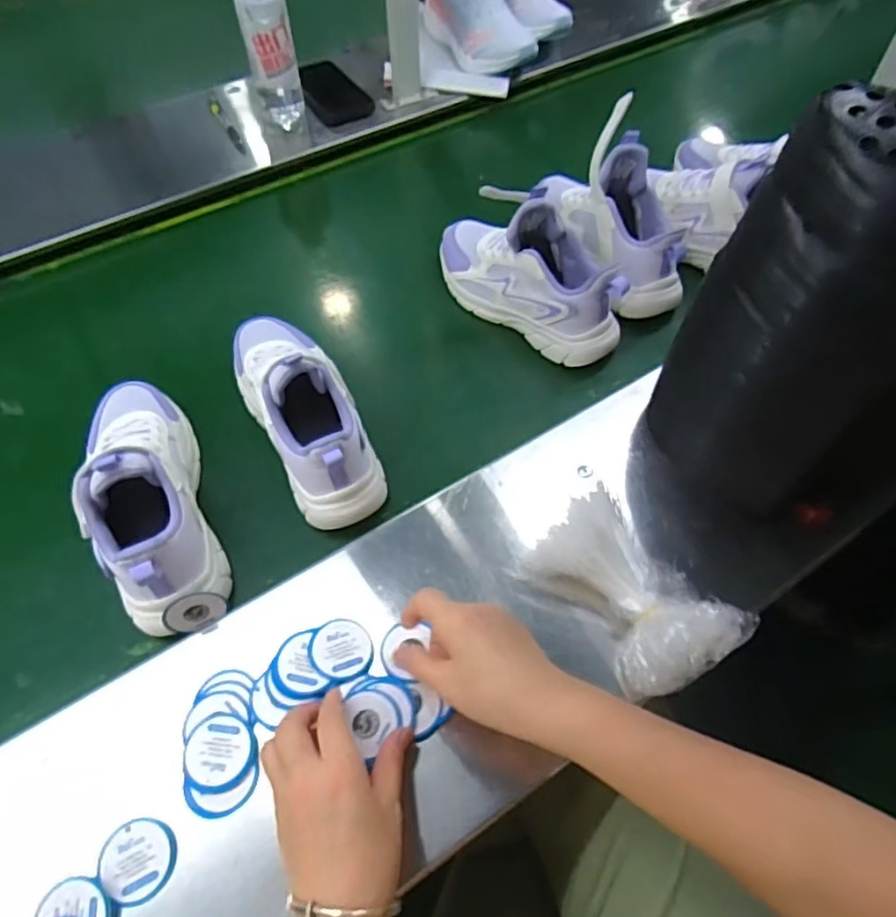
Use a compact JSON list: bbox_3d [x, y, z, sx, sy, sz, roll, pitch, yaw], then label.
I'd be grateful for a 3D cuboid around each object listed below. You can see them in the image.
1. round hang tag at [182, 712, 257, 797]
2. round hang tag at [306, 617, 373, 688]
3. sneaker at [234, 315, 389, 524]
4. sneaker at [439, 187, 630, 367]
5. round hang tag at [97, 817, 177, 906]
[{"bbox_3d":[-0.162,0.208,0.434,0.048,0.004,0.051,-1,61,2],"label":"round hang tag"},{"bbox_3d":[-0.082,0.148,0.472,0.048,0.004,0.050,6,48,-7],"label":"round hang tag"},{"bbox_3d":[-0.137,-0.061,0.574,0.090,0.120,0.247,-22,61,-13],"label":"sneaker"},{"bbox_3d":[0.084,-0.207,0.657,0.238,0.135,0.079,40,66,21],"label":"sneaker"},{"bbox_3d":[-0.204,0.264,0.401,0.047,0.004,0.047,-1,61,2],"label":"round hang tag"}]

